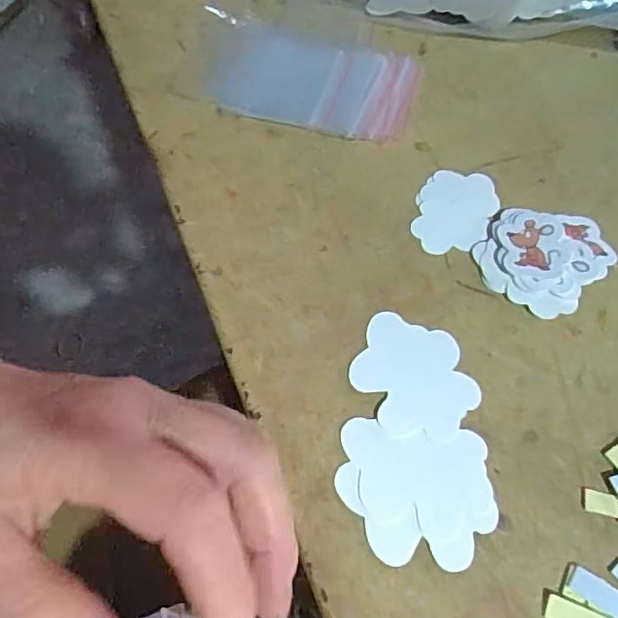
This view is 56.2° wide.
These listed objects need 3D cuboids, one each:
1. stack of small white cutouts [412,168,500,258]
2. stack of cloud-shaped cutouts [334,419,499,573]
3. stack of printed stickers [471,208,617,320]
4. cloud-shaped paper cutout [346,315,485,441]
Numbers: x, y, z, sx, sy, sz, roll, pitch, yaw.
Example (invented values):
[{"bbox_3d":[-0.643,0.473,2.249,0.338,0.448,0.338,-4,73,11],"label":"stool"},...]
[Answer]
[{"bbox_3d":[0.079,-0.054,0.313,0.040,0.004,0.057,24,62,12],"label":"stack of small white cutouts"},{"bbox_3d":[0.044,0.076,0.240,0.063,0.004,0.055,7,60,3],"label":"stack of cloud-shaped cutouts"},{"bbox_3d":[0.121,-0.029,0.297,0.056,0.011,0.065,37,66,18],"label":"stack of printed stickers"},{"bbox_3d":[0.049,0.032,0.265,0.056,0.004,0.054,21,62,10],"label":"cloud-shaped paper cutout"}]

